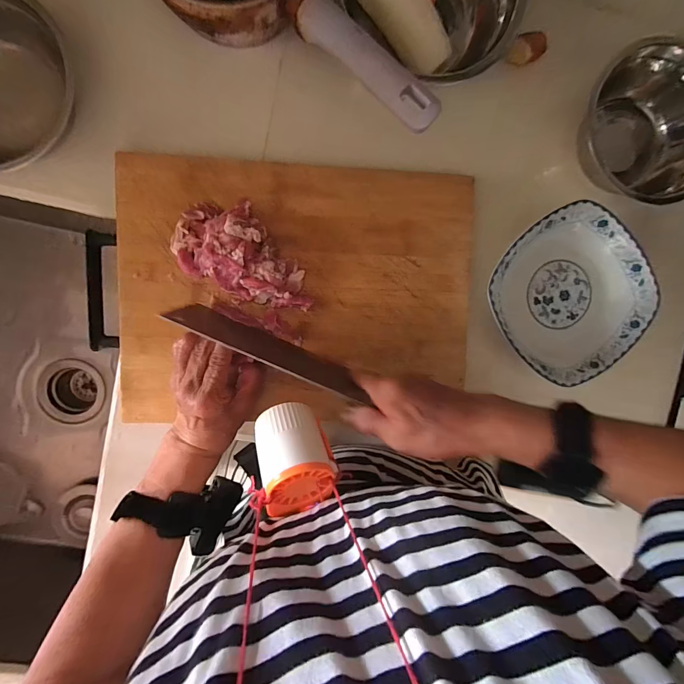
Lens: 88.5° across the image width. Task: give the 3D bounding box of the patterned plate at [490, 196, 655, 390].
[{"bbox_3d":[0.267,-0.055,0.424,0.179,0.042,0.183,-41,97,-2],"label":"patterned plate"}]

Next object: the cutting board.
[{"bbox_3d":[-0.041,-0.055,0.375,0.371,0.020,0.261,0,94,-6],"label":"cutting board"}]

